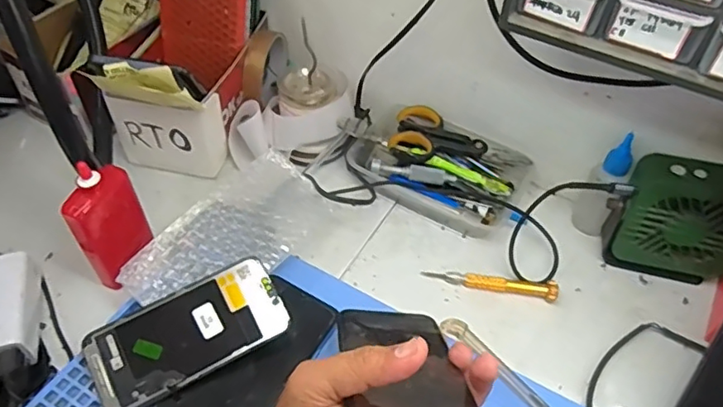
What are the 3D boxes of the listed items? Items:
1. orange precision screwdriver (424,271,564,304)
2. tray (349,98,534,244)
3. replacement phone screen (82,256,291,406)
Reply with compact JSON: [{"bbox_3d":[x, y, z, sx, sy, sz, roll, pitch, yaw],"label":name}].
[{"bbox_3d":[0.114,0.071,0.504,0.116,0.016,0.014,8,49,4],"label":"orange precision screwdriver"},{"bbox_3d":[0.078,-0.032,0.571,0.171,0.045,0.111,28,54,20],"label":"tray"},{"bbox_3d":[-0.131,0.098,0.430,0.143,0.008,0.070,-25,69,-15],"label":"replacement phone screen"}]

